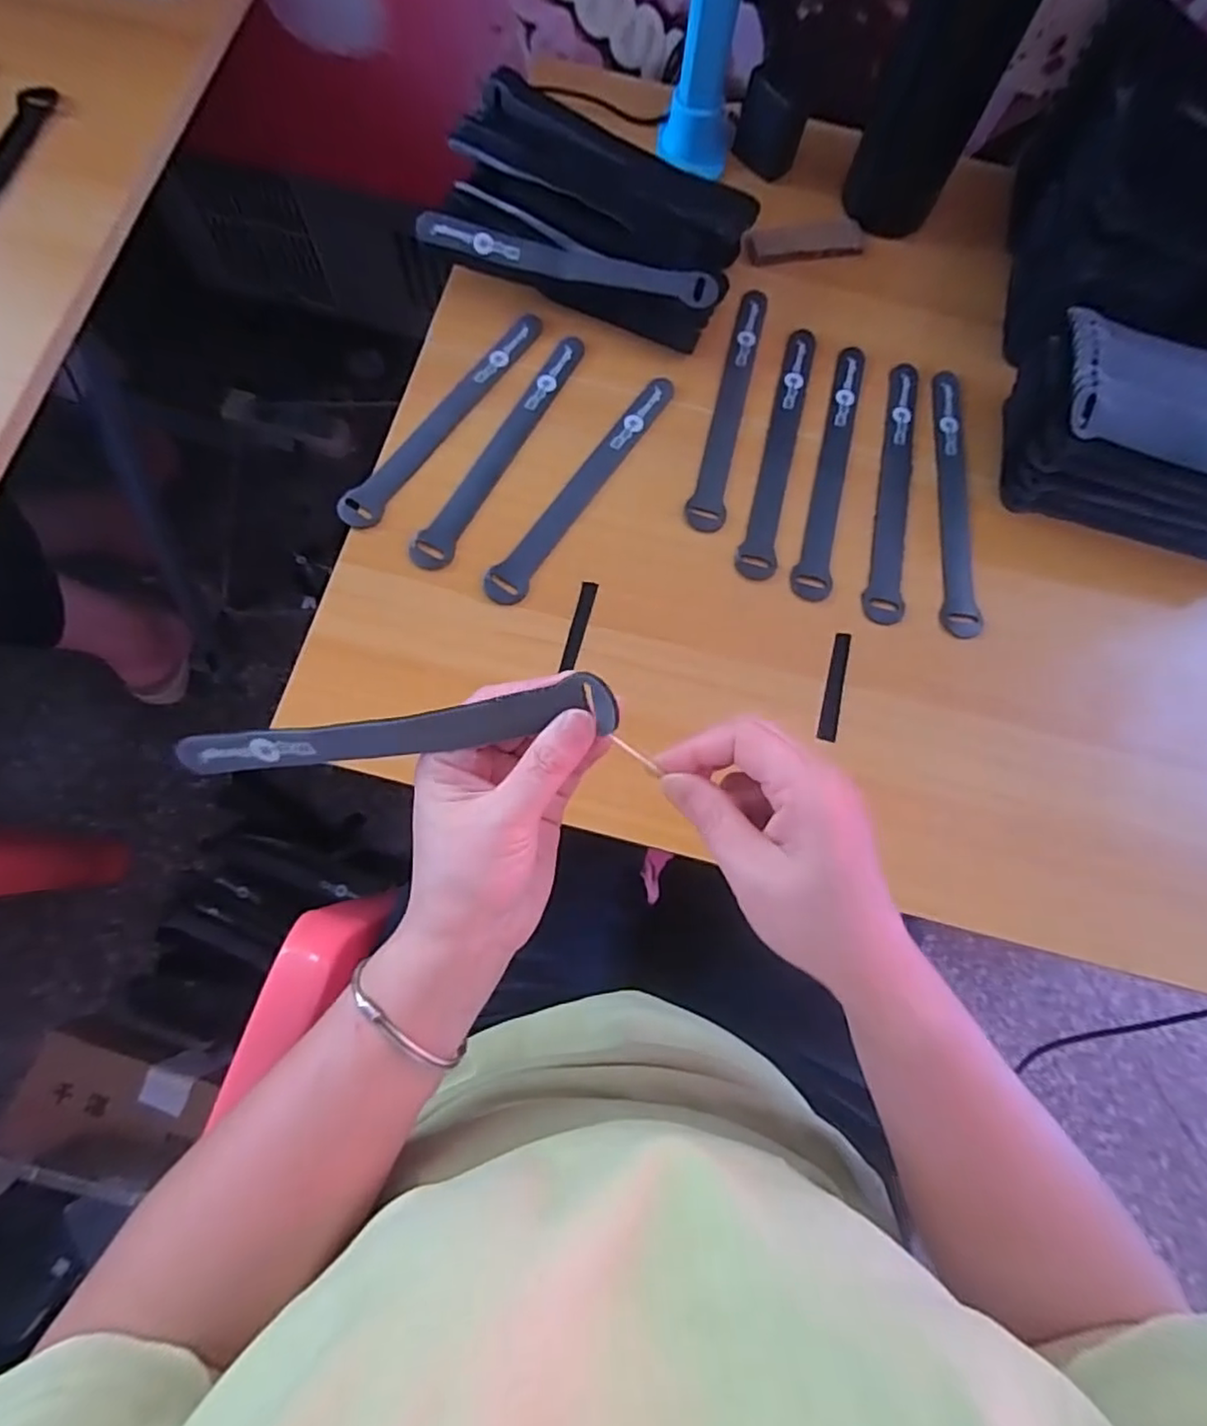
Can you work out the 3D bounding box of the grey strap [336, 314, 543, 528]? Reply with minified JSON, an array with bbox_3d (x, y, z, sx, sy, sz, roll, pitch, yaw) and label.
[{"bbox_3d":[-0.102,-0.198,0.432,0.029,0.004,0.199,34,74,6],"label":"grey strap"}]

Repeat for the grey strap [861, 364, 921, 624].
[{"bbox_3d":[0.195,-0.151,0.433,0.023,0.004,0.202,13,72,2],"label":"grey strap"}]

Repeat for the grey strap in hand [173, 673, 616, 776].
[{"bbox_3d":[-0.088,0.010,0.280,0.194,0.030,0.020,-8,81,13],"label":"grey strap in hand"}]

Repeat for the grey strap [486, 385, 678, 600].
[{"bbox_3d":[-0.009,-0.148,0.420,0.027,0.005,0.197,31,73,14],"label":"grey strap"}]

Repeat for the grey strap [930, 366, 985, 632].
[{"bbox_3d":[0.234,-0.145,0.432,0.023,0.004,0.204,6,72,1],"label":"grey strap"}]

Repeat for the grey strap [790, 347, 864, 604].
[{"bbox_3d":[0.154,-0.166,0.435,0.023,0.004,0.201,15,72,4],"label":"grey strap"}]

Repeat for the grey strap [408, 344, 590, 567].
[{"bbox_3d":[-0.064,-0.175,0.426,0.027,0.004,0.198,28,72,6],"label":"grey strap"}]

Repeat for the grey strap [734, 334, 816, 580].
[{"bbox_3d":[0.120,-0.179,0.438,0.024,0.004,0.203,15,72,1],"label":"grey strap"}]

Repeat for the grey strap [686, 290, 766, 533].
[{"bbox_3d":[0.088,-0.213,0.446,0.023,0.004,0.205,13,71,2],"label":"grey strap"}]

